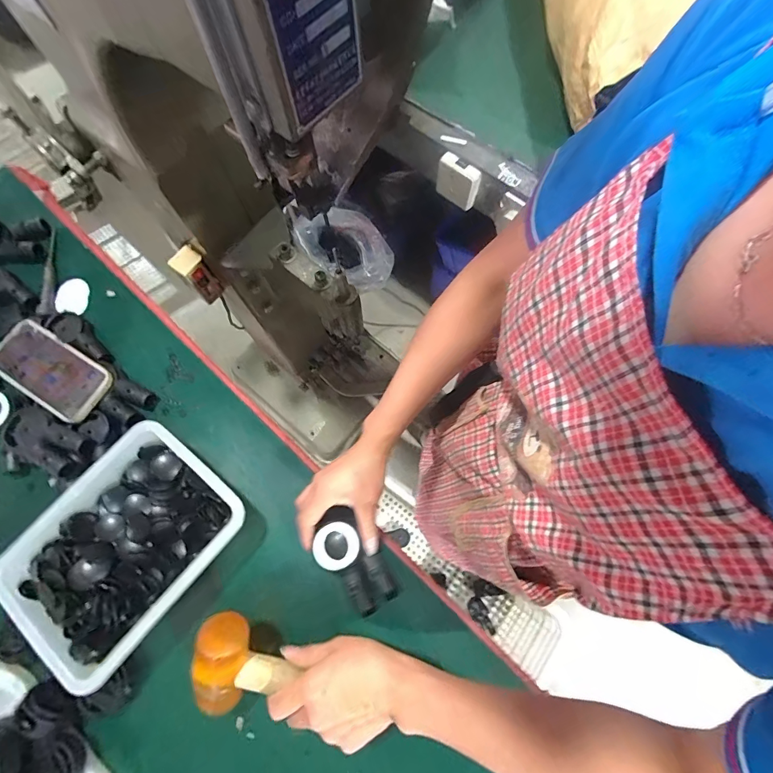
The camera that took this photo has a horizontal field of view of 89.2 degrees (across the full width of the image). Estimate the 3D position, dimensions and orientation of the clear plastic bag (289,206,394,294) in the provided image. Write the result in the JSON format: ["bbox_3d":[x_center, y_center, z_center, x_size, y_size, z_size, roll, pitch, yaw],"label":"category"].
[{"bbox_3d":[-0.066,-0.245,0.692,0.178,0.065,0.126,38,77,13],"label":"clear plastic bag"}]

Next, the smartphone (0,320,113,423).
[{"bbox_3d":[-0.449,-0.023,0.522,0.165,0.013,0.079,29,75,11],"label":"smartphone"}]

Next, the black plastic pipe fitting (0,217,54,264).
[{"bbox_3d":[-0.585,-0.228,0.608,0.102,0.060,0.063,-5,72,1],"label":"black plastic pipe fitting"}]

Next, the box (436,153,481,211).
[{"bbox_3d":[0.143,-0.405,0.782,0.088,0.085,0.031,39,78,13],"label":"box"}]

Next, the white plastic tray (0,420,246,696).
[{"bbox_3d":[-0.292,0.182,0.452,0.178,0.064,0.235,38,77,13],"label":"white plastic tray"}]

